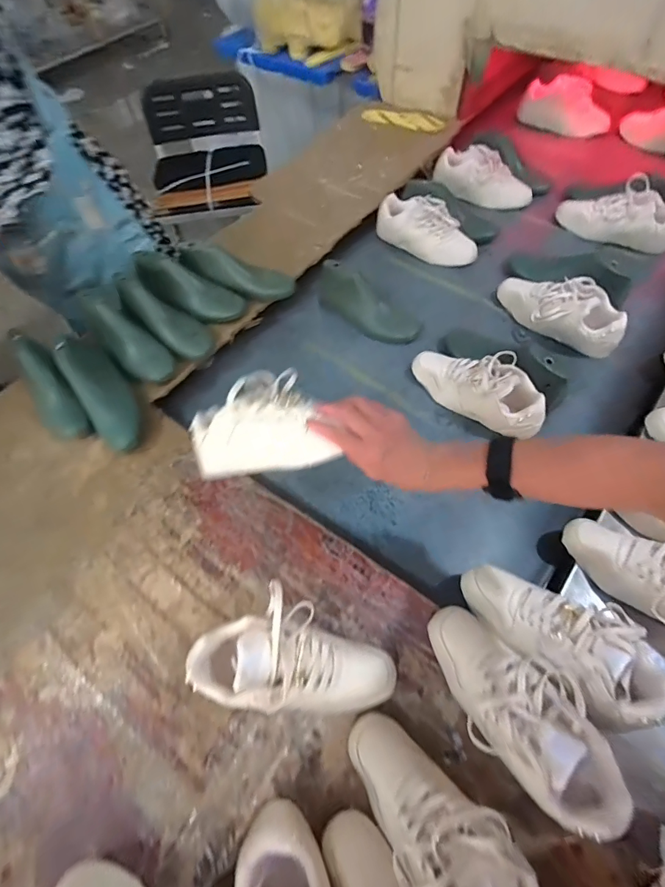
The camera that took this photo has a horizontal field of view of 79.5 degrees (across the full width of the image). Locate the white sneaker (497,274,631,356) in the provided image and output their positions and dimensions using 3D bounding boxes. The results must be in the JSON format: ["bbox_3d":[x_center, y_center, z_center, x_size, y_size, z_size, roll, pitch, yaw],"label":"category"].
[{"bbox_3d":[0.471,-0.283,0.844,0.274,0.103,0.117,38,70,20],"label":"white sneaker"}]

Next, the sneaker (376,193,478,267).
[{"bbox_3d":[0.234,-0.524,0.977,0.256,0.091,0.120,28,67,17],"label":"sneaker"}]

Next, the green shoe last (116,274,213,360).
[{"bbox_3d":[-0.335,-0.245,0.792,0.224,0.073,0.072,37,68,4],"label":"green shoe last"}]

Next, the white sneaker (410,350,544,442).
[{"bbox_3d":[0.272,-0.111,0.744,0.261,0.083,0.113,39,71,20],"label":"white sneaker"}]

